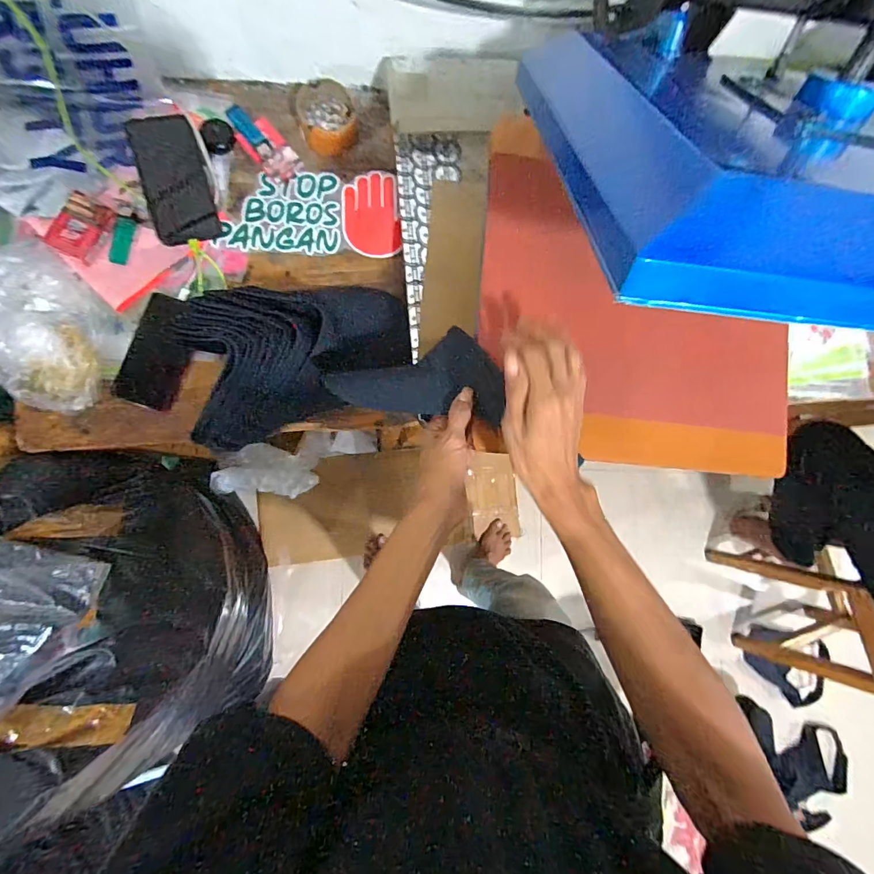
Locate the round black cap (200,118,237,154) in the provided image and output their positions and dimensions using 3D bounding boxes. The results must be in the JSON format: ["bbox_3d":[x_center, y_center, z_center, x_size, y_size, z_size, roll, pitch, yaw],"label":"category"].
[{"bbox_3d":[-0.308,-0.425,0.634,0.042,0.019,0.047,-20,88,-9],"label":"round black cap"}]

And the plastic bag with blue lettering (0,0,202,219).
[{"bbox_3d":[-0.470,-0.421,0.573,0.285,0.105,0.211,-11,87,-9],"label":"plastic bag with blue lettering"}]

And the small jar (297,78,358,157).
[{"bbox_3d":[-0.158,-0.465,0.665,0.086,0.050,0.091,-12,87,-9],"label":"small jar"}]

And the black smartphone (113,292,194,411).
[{"bbox_3d":[-0.371,-0.113,0.601,0.074,0.013,0.146,18,91,-8],"label":"black smartphone"}]

